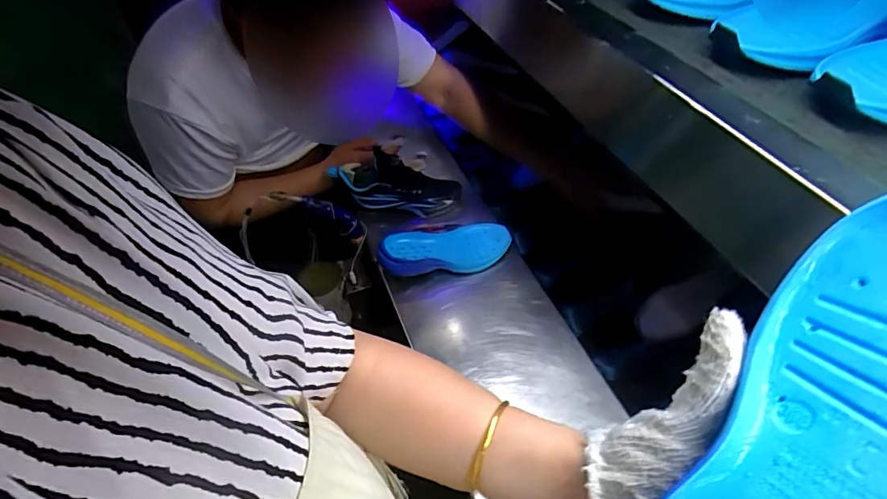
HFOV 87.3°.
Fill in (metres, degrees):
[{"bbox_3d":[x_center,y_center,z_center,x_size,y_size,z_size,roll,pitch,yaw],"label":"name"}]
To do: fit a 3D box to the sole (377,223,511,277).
[{"bbox_3d":[0.003,-0.002,0.791,0.221,0.051,0.091,-6,51,-4],"label":"sole"}]

